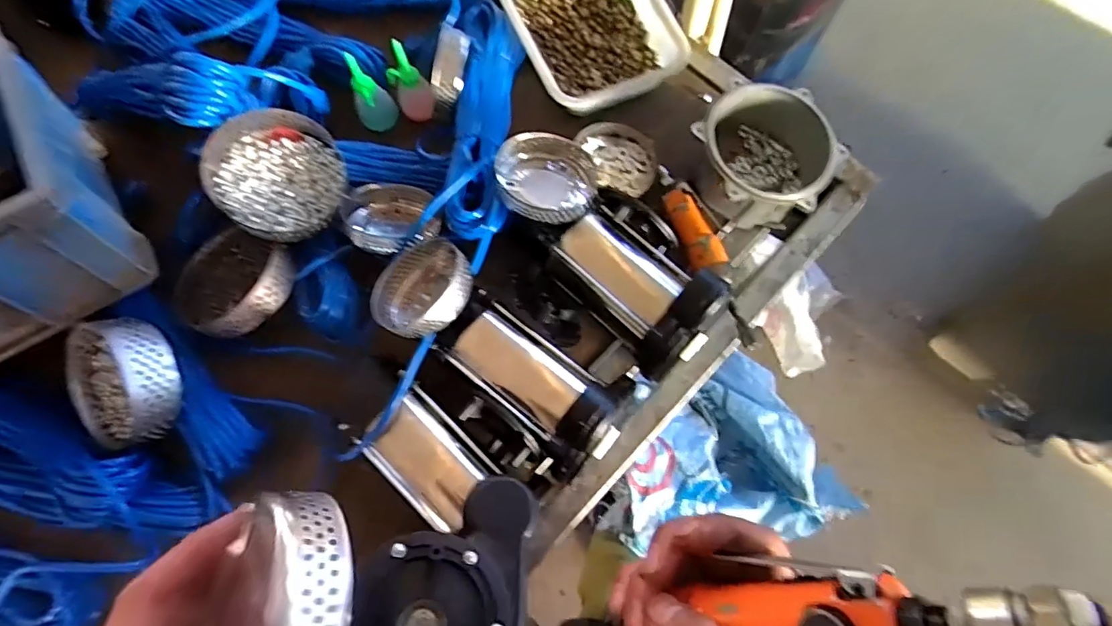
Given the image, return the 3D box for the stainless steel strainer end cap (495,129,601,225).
[{"bbox_3d":[-0.010,-0.142,0.570,0.107,0.055,0.107,0,75,0],"label":"stainless steel strainer end cap"}]

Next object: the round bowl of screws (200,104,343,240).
[{"bbox_3d":[-0.302,-0.152,0.571,0.142,0.048,0.142,3,72,-10],"label":"round bowl of screws"}]

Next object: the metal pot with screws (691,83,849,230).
[{"bbox_3d":[0.243,-0.177,0.620,0.152,0.099,0.150,0,75,0],"label":"metal pot with screws"}]

